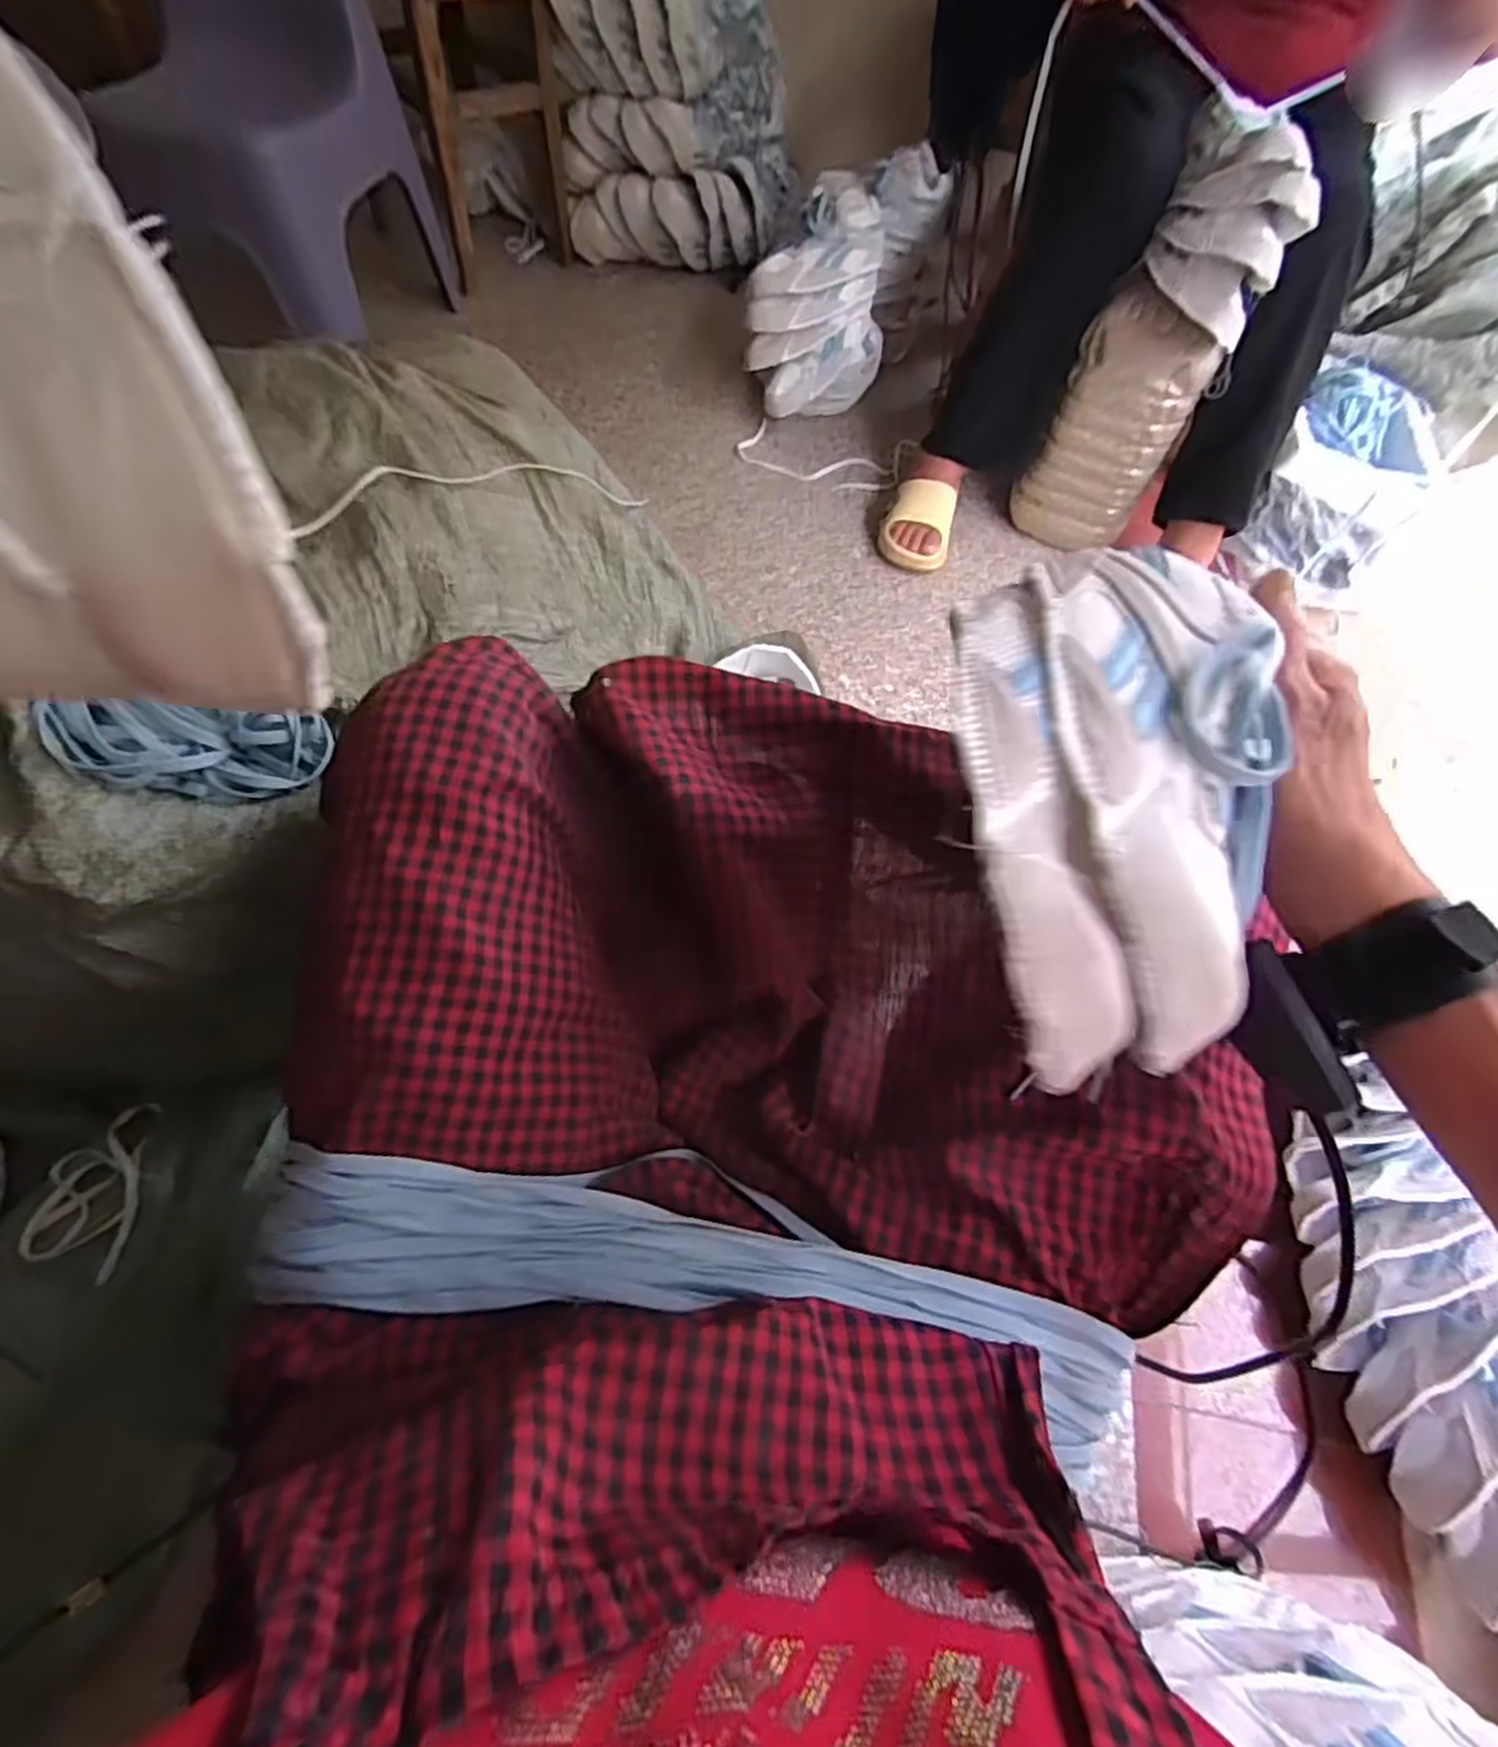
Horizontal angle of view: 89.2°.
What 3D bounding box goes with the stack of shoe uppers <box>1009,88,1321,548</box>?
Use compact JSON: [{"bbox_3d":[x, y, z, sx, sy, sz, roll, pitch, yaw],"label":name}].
[{"bbox_3d":[0.519,-0.664,0.993,0.178,0.448,0.175,32,64,13],"label":"stack of shoe uppers"}]

